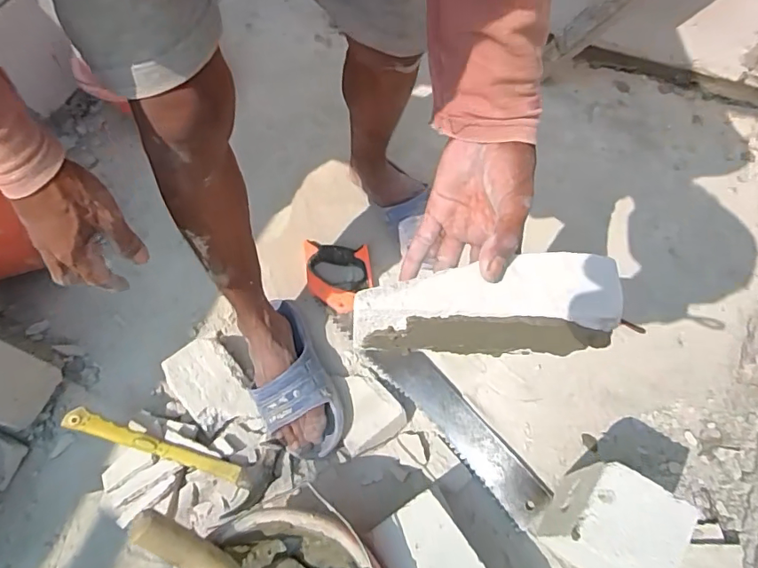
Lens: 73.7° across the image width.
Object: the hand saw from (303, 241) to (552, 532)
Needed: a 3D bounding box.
[{"bbox_3d":[0.046,0.130,0.801,0.111,0.018,0.540,-31,67,-12],"label":"hand saw"}]

